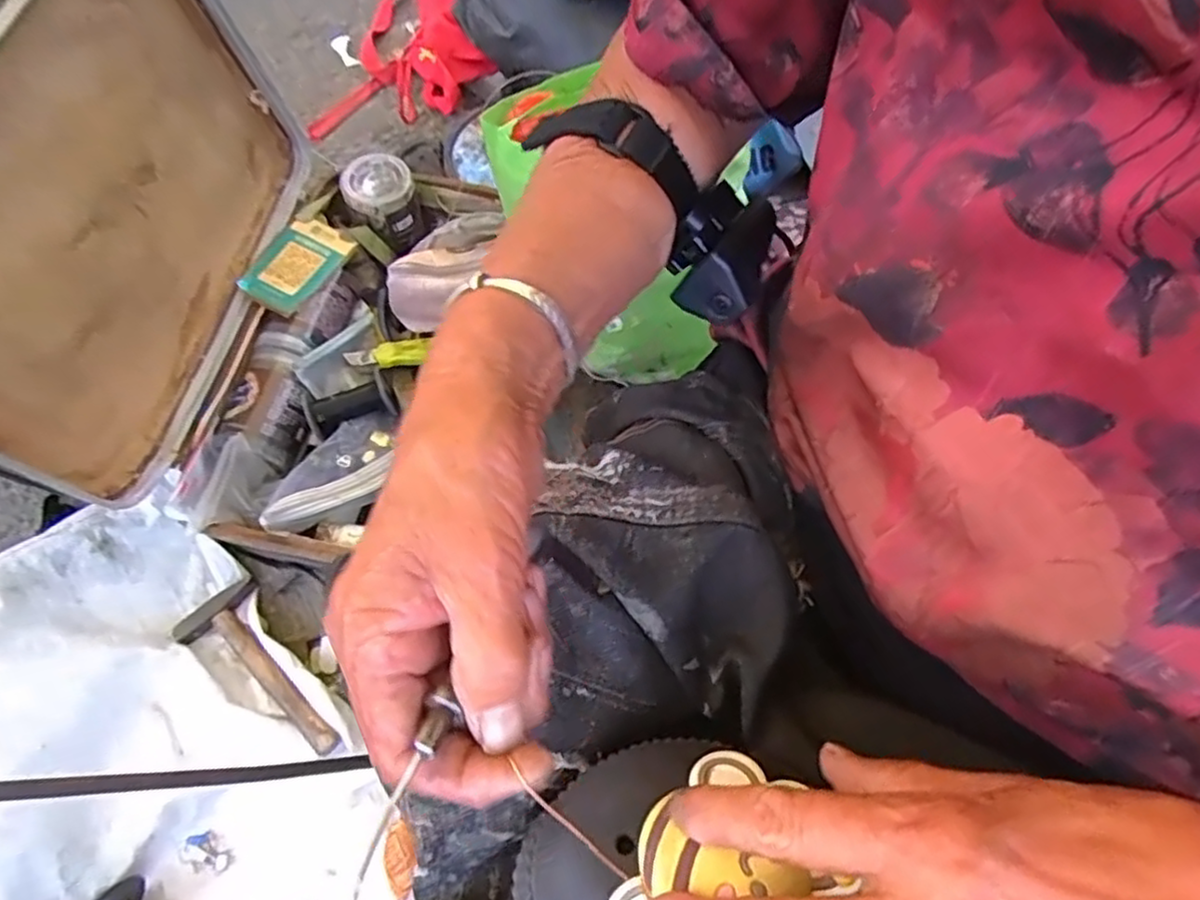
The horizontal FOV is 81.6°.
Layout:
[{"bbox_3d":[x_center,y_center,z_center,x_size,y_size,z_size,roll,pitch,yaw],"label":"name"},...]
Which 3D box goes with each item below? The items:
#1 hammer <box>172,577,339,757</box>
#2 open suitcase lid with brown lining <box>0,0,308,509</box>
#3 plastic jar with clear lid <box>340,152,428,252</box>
[{"bbox_3d":[-0.367,0.244,0.734,0.094,0.030,0.224,-37,73,-13],"label":"hammer"},{"bbox_3d":[-0.495,-0.231,0.690,0.057,0.337,0.512,6,67,19],"label":"open suitcase lid with brown lining"},{"bbox_3d":[-0.262,-0.303,0.850,0.079,0.089,0.073,0,69,1],"label":"plastic jar with clear lid"}]

